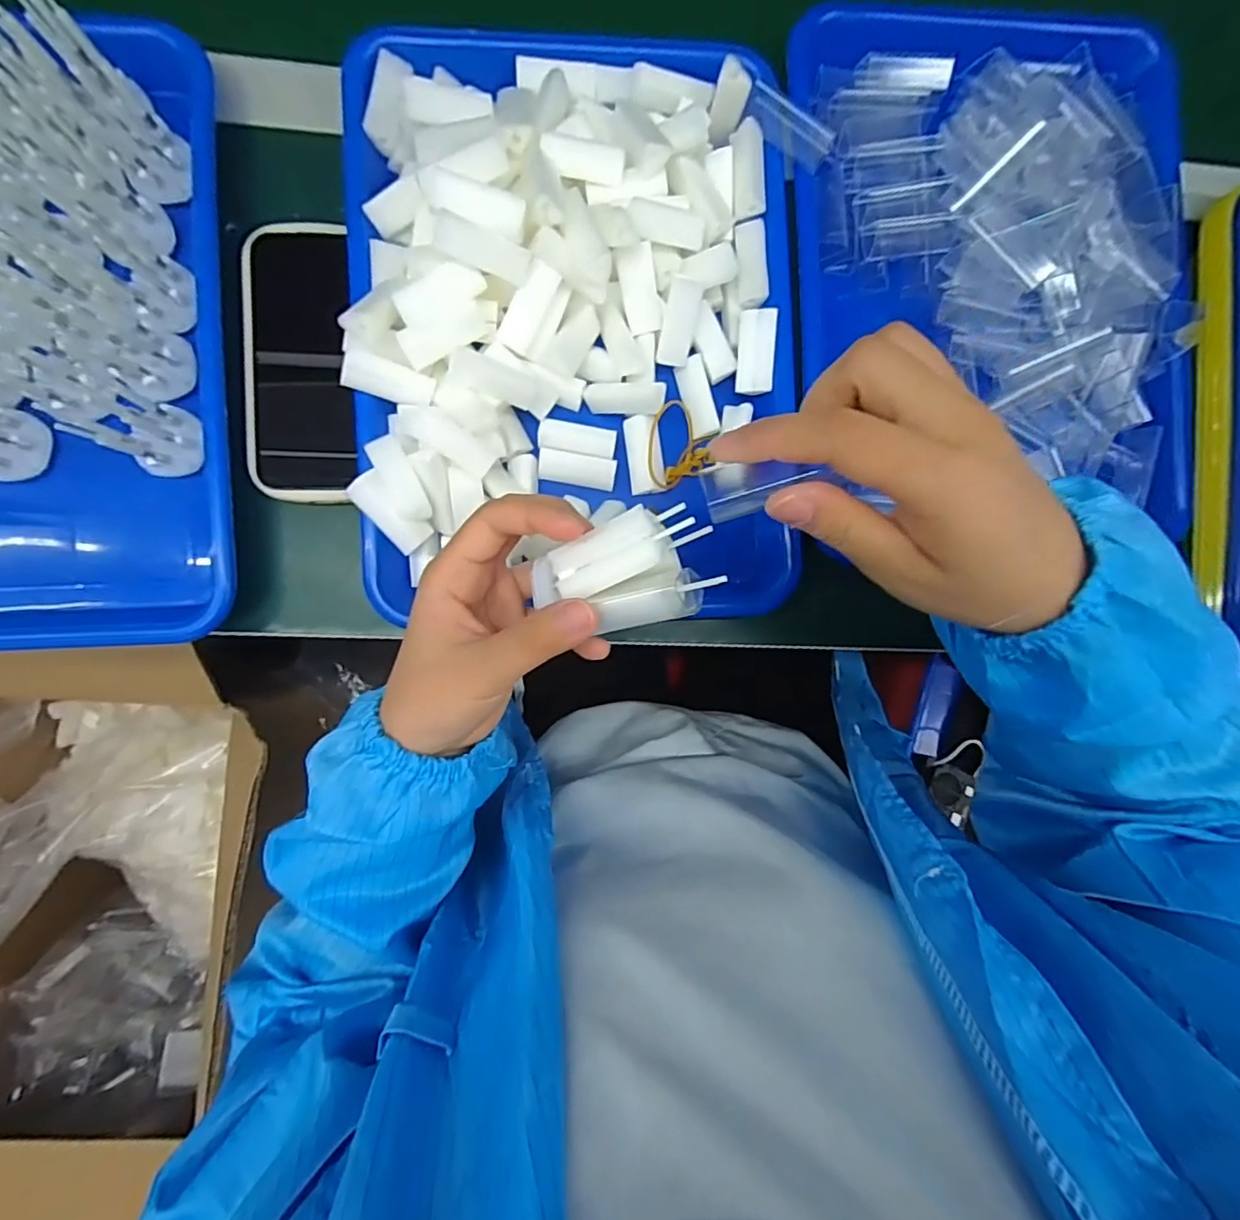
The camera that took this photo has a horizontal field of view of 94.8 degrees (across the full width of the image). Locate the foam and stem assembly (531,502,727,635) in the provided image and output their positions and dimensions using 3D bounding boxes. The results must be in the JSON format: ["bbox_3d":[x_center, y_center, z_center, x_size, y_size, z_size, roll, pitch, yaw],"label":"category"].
[{"bbox_3d":[0.001,-0.014,0.230,0.070,0.026,0.044,-13,91,-5],"label":"foam and stem assembly"}]

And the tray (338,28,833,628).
[{"bbox_3d":[-0.022,-0.164,0.320,0.251,0.075,0.312,0,90,-5],"label":"tray"}]

